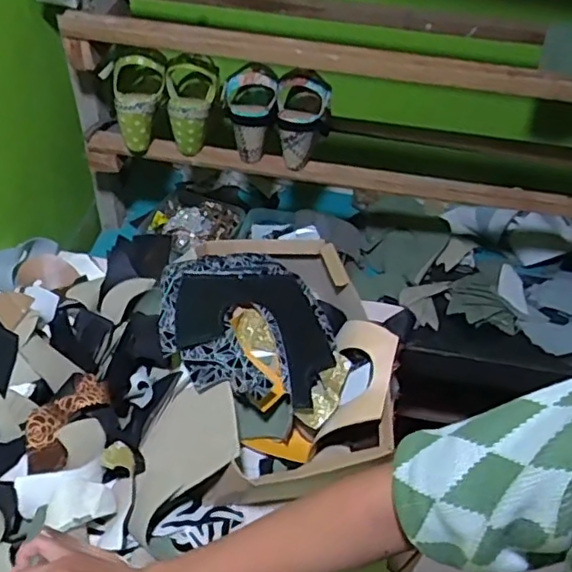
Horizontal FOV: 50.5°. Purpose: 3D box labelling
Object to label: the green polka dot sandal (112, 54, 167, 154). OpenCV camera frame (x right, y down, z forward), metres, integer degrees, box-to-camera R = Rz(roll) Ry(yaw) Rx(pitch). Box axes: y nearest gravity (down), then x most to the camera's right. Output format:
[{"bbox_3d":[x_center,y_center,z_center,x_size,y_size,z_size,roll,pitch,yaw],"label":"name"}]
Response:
[{"bbox_3d":[-0.227,-0.285,0.941,0.081,0.132,0.078,-3,46,-9],"label":"green polka dot sandal"}]

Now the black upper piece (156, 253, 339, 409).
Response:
[{"bbox_3d":[-0.047,0.037,0.742,0.216,0.060,0.214,10,45,4],"label":"black upper piece"}]

